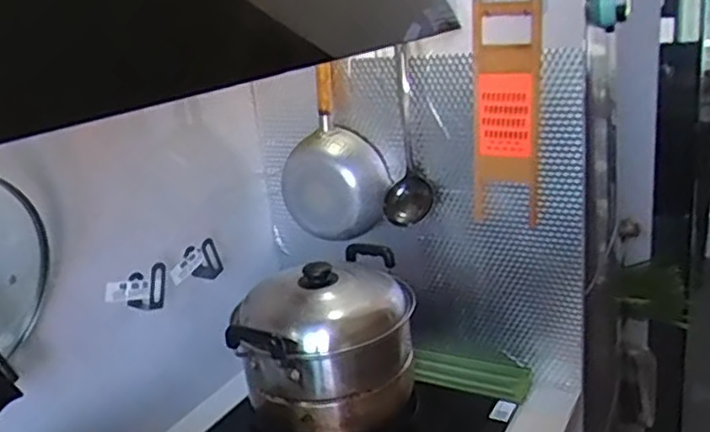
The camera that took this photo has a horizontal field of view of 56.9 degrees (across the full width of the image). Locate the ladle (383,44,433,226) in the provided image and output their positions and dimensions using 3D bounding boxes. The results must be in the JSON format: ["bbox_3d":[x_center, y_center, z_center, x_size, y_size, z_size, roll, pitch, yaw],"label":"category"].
[{"bbox_3d":[0.076,-0.122,1.045,0.077,0.274,0.085,-5,18,4],"label":"ladle"}]

